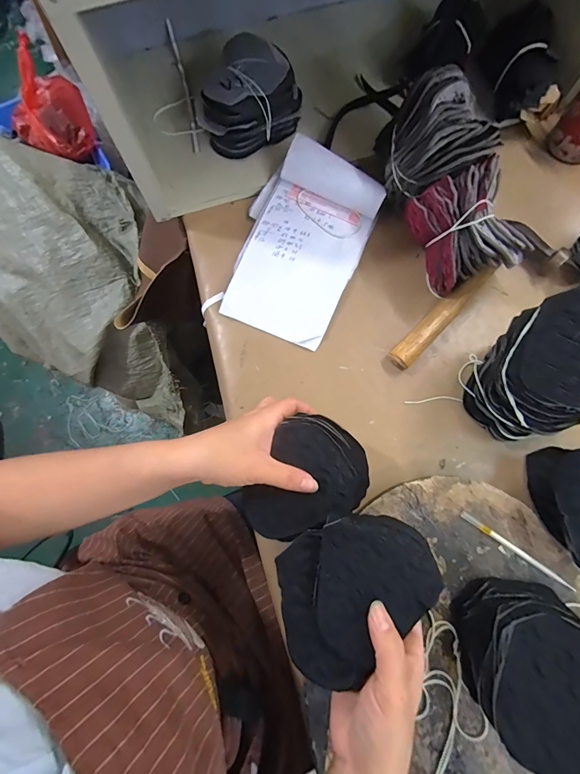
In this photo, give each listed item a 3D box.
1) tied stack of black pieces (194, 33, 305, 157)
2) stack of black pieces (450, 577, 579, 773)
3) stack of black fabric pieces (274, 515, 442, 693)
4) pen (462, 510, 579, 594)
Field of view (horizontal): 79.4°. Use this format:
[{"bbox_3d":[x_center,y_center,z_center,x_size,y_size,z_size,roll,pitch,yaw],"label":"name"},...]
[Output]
[{"bbox_3d":[-0.059,-0.366,0.447,0.124,0.080,0.099,-36,79,-8],"label":"tied stack of black pieces"},{"bbox_3d":[0.212,0.240,0.301,0.105,0.066,0.120,-4,76,1],"label":"stack of black pieces"},{"bbox_3d":[0.046,0.161,0.283,0.133,0.030,0.098,-41,79,-8],"label":"stack of black fabric pieces"},{"bbox_3d":[0.227,0.163,0.349,0.120,0.005,0.008,33,79,9],"label":"pen"}]

